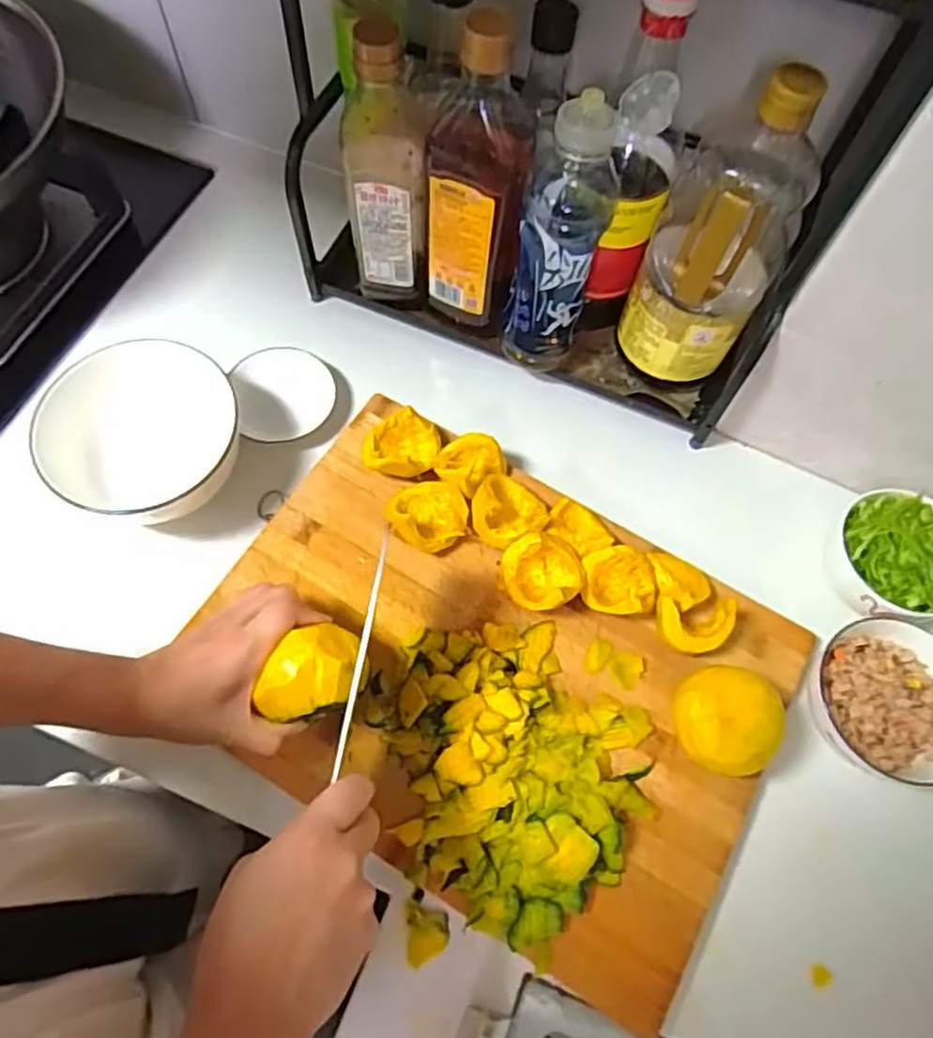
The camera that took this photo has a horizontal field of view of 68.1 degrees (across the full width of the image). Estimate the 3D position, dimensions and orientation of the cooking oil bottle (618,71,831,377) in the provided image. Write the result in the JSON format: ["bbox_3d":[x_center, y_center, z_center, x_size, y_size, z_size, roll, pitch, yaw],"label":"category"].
[{"bbox_3d":[0.191,-0.211,0.516,0.095,0.230,0.090,24,67,7],"label":"cooking oil bottle"}]

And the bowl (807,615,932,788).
[{"bbox_3d":[0.309,0.132,0.509,0.122,0.042,0.111,6,66,-1],"label":"bowl"}]

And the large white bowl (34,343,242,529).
[{"bbox_3d":[-0.262,-0.064,0.551,0.147,0.061,0.133,-9,67,-7],"label":"large white bowl"}]

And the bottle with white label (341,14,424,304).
[{"bbox_3d":[-0.065,-0.273,0.546,0.061,0.235,0.053,-4,66,-5],"label":"bottle with white label"}]

